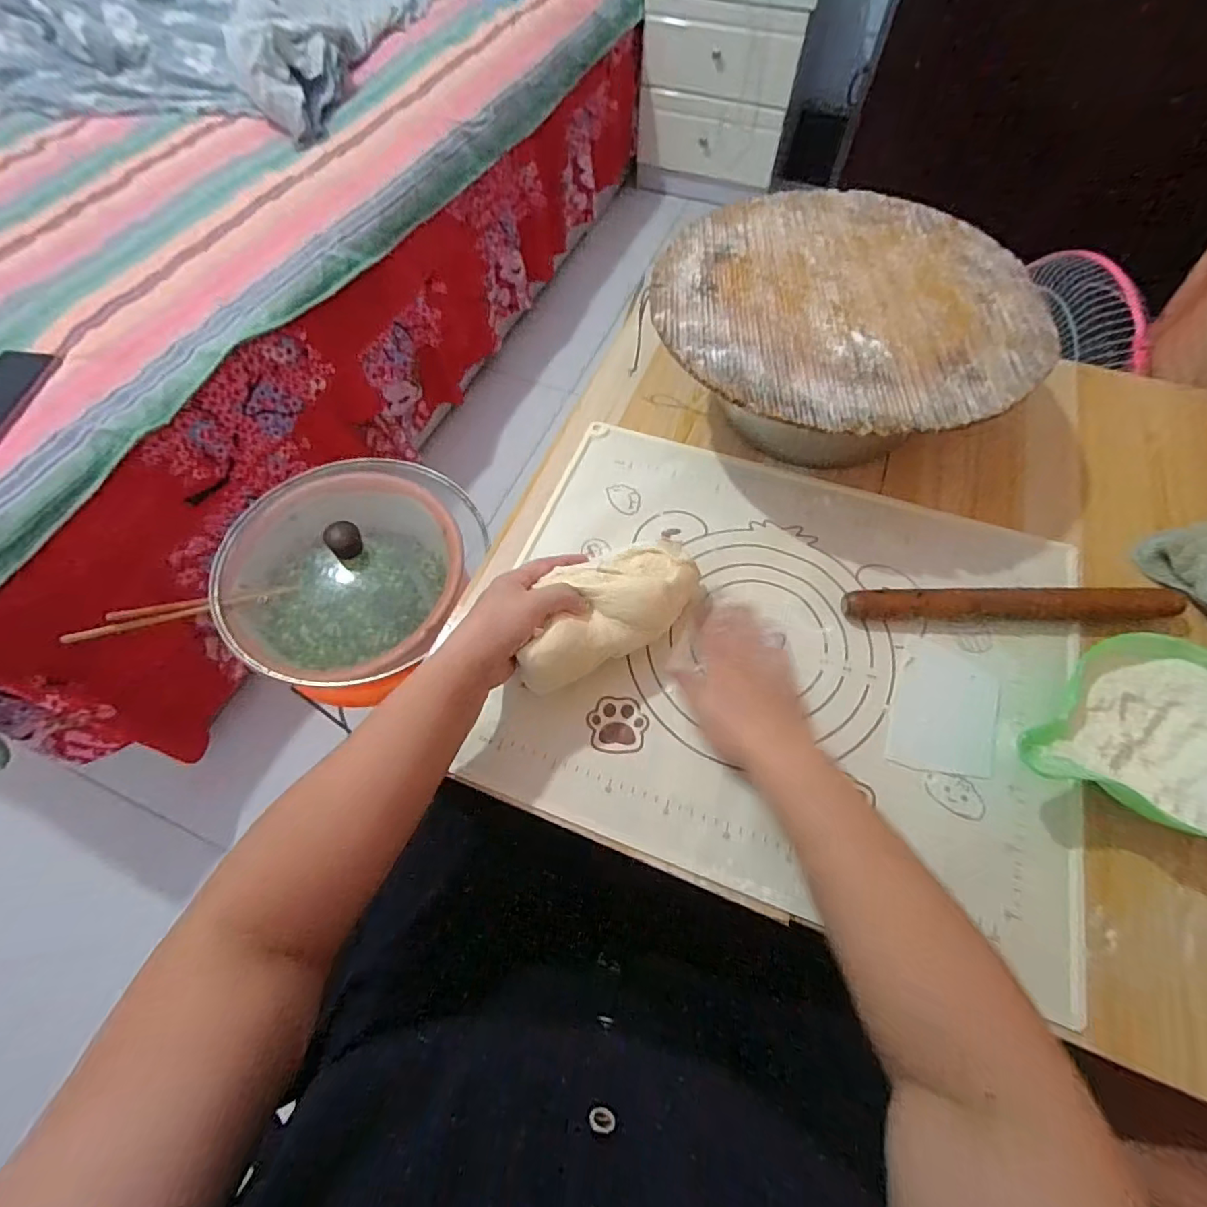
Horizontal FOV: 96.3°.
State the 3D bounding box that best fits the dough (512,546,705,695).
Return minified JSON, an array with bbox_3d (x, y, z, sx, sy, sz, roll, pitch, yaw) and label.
[{"bbox_3d":[0.004,0.004,0.447,0.181,0.054,0.079,-33,67,-26],"label":"dough"}]

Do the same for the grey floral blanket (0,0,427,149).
[{"bbox_3d":[-0.840,-1.256,1.103,0.845,0.120,0.800,17,64,9],"label":"grey floral blanket"}]

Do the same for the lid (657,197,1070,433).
[{"bbox_3d":[0.231,-0.293,0.514,0.351,0.007,0.344,-1,62,1],"label":"lid"}]

